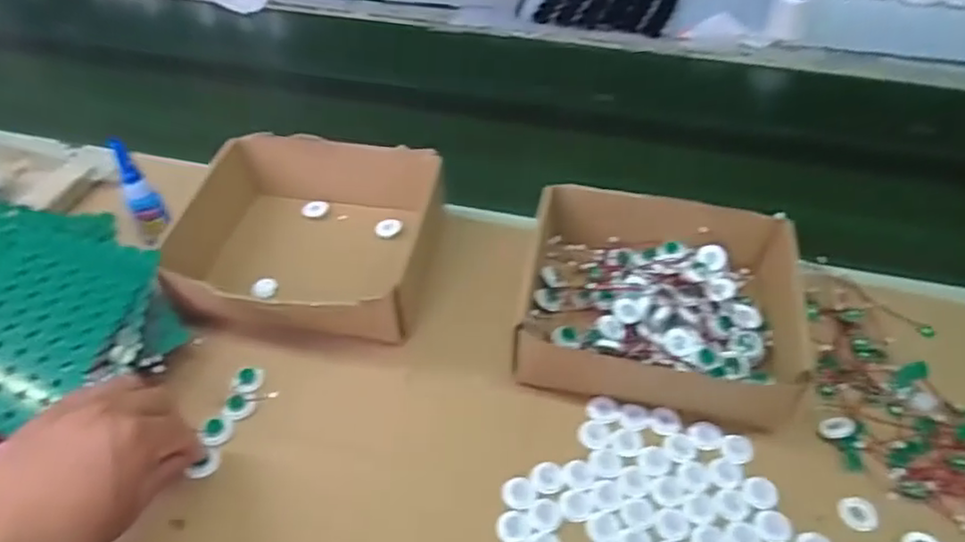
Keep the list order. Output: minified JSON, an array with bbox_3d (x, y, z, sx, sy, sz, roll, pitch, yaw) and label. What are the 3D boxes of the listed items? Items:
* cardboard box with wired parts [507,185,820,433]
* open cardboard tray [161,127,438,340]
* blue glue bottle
[{"bbox_3d":[0.144,0.022,0.547,0.220,0.068,0.193,11,46,10],"label":"cardboard box with wired parts"},{"bbox_3d":[-0.154,-0.028,0.595,0.214,0.082,0.190,5,46,5],"label":"open cardboard tray"},{"bbox_3d":[-0.311,-0.074,0.598,0.029,0.104,0.023,-30,53,-26],"label":"blue glue bottle"}]

